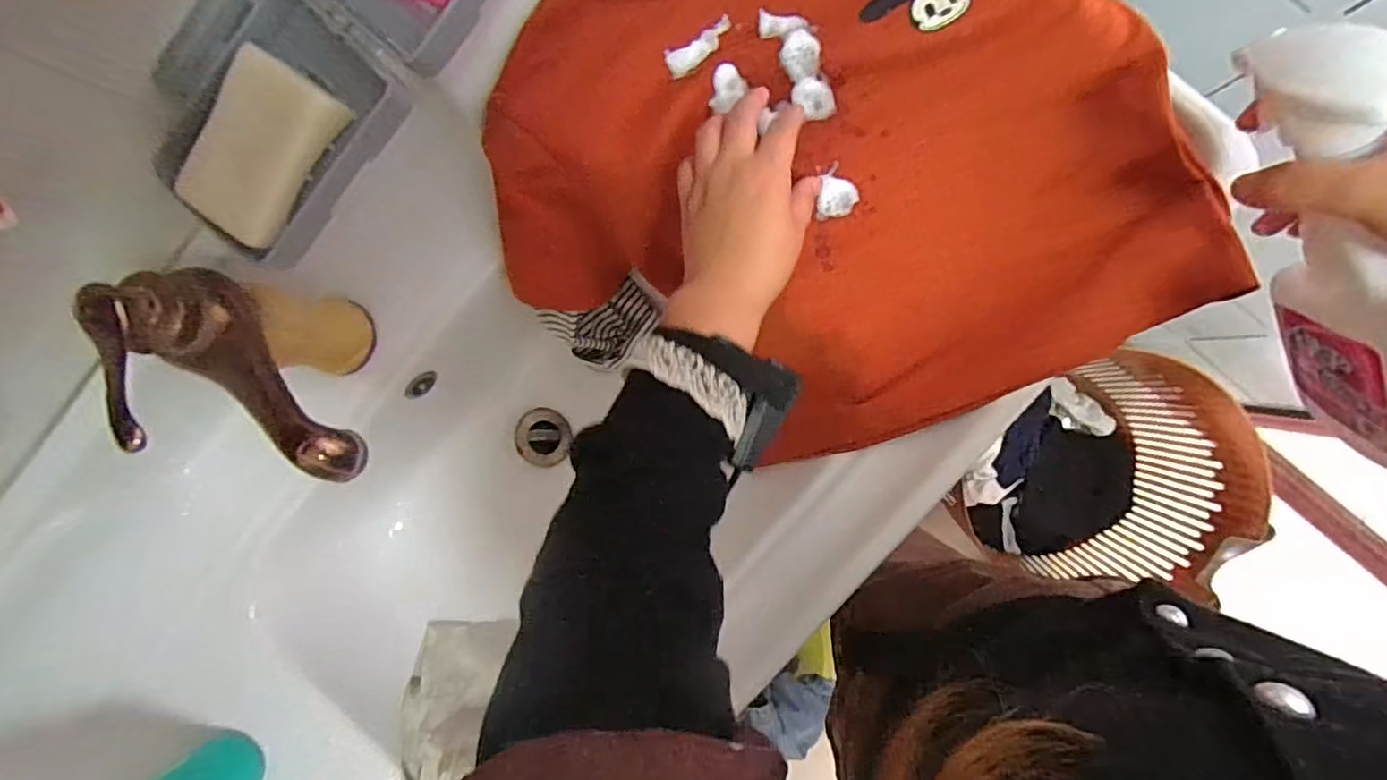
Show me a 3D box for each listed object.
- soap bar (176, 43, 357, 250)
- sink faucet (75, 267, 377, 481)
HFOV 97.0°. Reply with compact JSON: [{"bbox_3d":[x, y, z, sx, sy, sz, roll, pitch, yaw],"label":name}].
[{"bbox_3d":[-0.225,-0.124,0.319,0.052,0.023,0.088,27,93,-14],"label":"soap bar"},{"bbox_3d":[-0.247,-0.001,0.391,0.050,0.195,0.145,-44,88,7],"label":"sink faucet"}]

